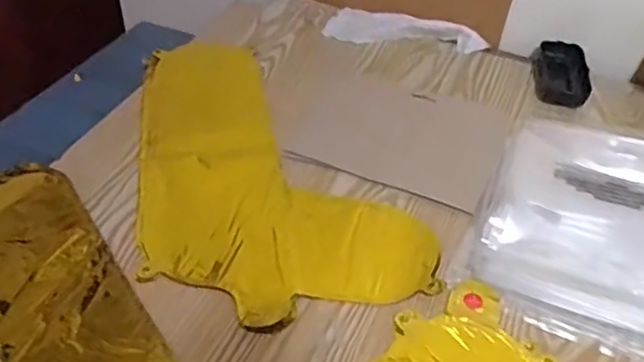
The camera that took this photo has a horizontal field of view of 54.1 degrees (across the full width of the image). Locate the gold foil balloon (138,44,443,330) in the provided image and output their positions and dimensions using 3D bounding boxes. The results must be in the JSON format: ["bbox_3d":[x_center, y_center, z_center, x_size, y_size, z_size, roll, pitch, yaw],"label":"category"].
[{"bbox_3d":[-0.061,-0.026,0.622,0.230,0.007,0.388,-8,43,-13],"label":"gold foil balloon"}]

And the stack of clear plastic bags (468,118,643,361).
[{"bbox_3d":[0.265,0.031,0.574,0.213,0.023,0.286,18,44,15],"label":"stack of clear plastic bags"}]

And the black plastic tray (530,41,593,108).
[{"bbox_3d":[0.280,-0.126,0.732,0.059,0.021,0.101,10,42,7],"label":"black plastic tray"}]

